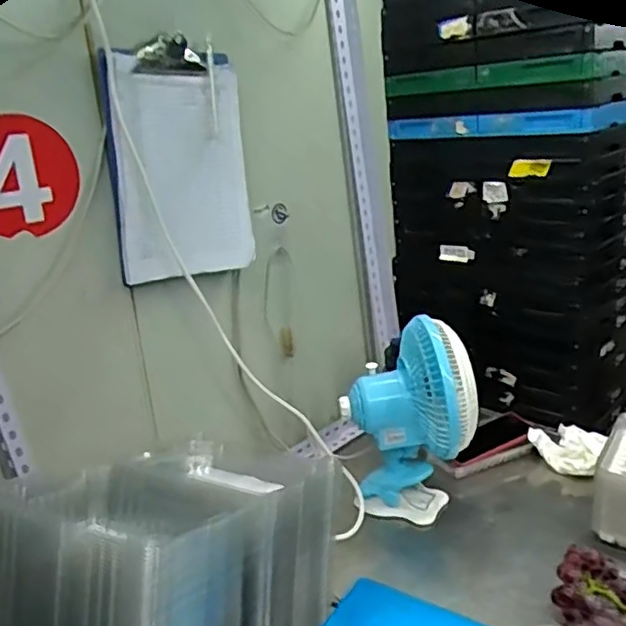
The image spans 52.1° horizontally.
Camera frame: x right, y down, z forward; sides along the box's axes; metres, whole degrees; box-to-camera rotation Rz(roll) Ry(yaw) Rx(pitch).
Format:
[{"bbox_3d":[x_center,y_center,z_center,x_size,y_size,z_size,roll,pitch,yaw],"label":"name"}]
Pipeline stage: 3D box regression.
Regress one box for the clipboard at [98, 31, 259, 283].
[{"bbox_3d":[-0.172,-0.198,0.843,0.028,0.294,0.202,2,15,43],"label":"clipboard"}]

